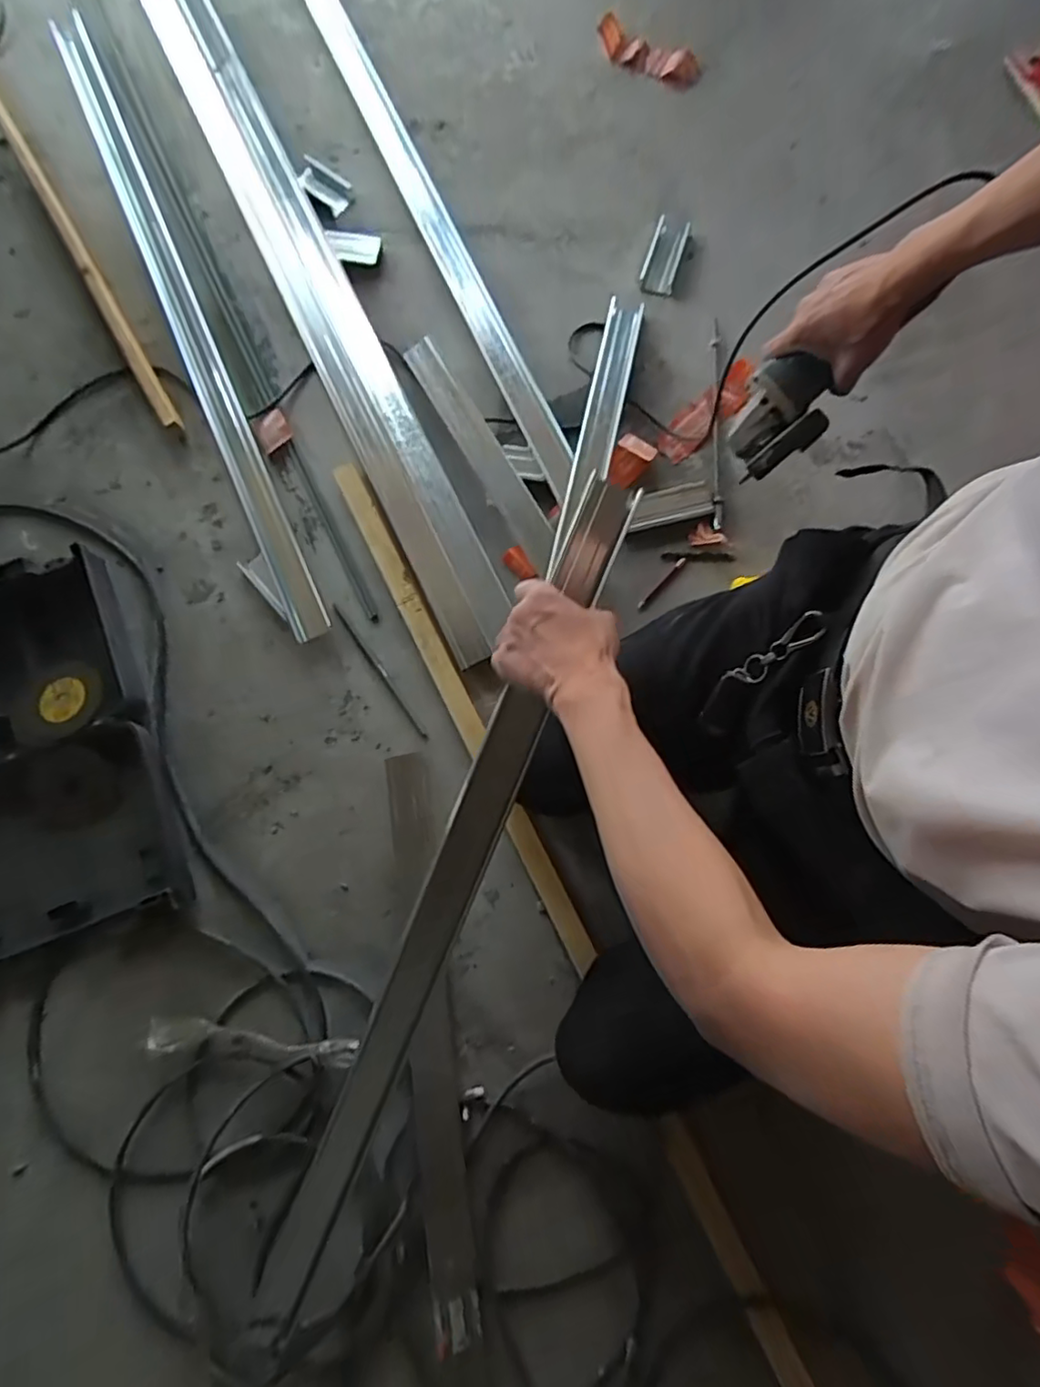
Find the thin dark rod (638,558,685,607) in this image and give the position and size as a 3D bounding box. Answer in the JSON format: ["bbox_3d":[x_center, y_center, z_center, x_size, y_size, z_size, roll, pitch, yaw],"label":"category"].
[{"bbox_3d":[0.194,-0.152,0.830,0.009,0.008,0.090,43,82,8],"label":"thin dark rod"}]

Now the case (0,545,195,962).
[{"bbox_3d":[-0.652,0.088,0.778,0.345,0.056,0.483,-23,79,-4],"label":"case"}]

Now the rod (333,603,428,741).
[{"bbox_3d":[-0.190,-0.032,0.819,0.012,0.008,0.227,-35,80,-6],"label":"rod"}]

